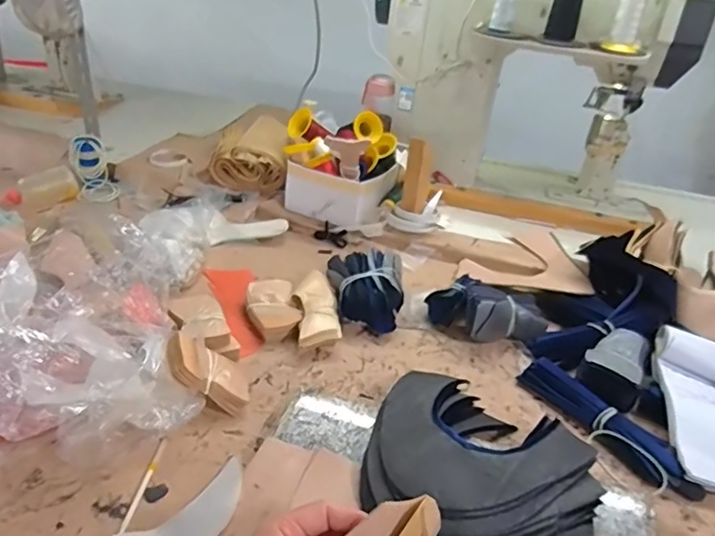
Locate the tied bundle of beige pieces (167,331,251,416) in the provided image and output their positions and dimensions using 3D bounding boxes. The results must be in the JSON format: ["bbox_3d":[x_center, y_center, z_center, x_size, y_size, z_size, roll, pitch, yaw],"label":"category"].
[{"bbox_3d":[-0.172,0.120,0.622,0.025,0.113,0.060,-35,32,17],"label":"tied bundle of beige pieces"}]

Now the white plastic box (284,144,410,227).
[{"bbox_3d":[-0.021,-0.170,1.026,0.176,0.083,0.183,17,34,18],"label":"white plastic box"}]

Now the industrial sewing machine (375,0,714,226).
[{"bbox_3d":[0.325,-0.364,1.089,0.583,0.414,0.233,10,32,7],"label":"industrial sewing machine"}]

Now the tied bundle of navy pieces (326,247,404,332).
[{"bbox_3d":[0.011,0.031,0.798,0.112,0.076,0.121,3,32,-3],"label":"tied bundle of navy pieces"}]

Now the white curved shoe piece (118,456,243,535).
[{"bbox_3d":[-0.150,0.232,0.500,0.065,0.013,0.129,12,30,38],"label":"white curved shoe piece"}]

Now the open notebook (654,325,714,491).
[{"bbox_3d":[0.437,0.178,0.636,0.129,0.059,0.226,11,33,10],"label":"open notebook"}]

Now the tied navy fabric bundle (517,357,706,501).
[{"bbox_3d":[0.295,0.185,0.637,0.044,0.029,0.220,-18,39,-32],"label":"tied navy fabric bundle"}]

